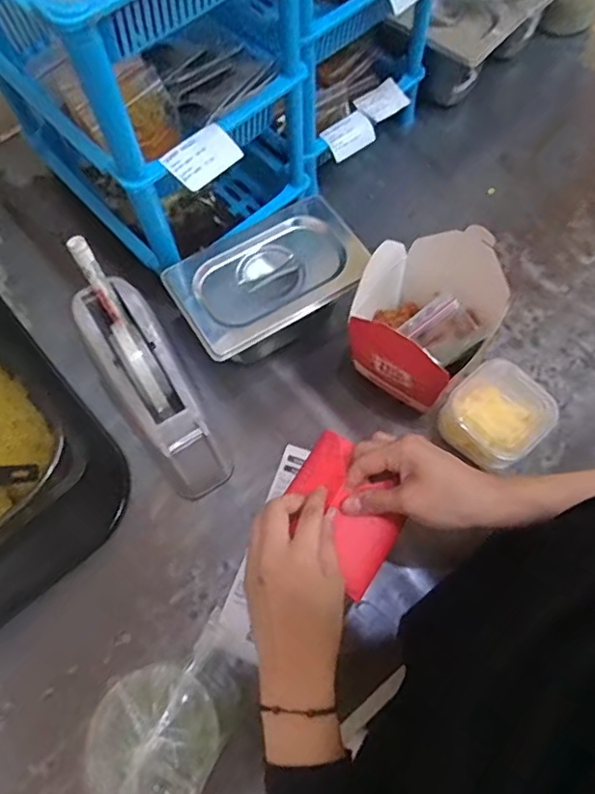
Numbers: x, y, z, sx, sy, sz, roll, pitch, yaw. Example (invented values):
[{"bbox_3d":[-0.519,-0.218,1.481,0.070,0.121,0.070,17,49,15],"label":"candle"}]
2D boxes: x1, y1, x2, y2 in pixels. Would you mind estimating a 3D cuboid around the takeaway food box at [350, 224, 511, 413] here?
[{"bbox_3d":[0.115,-0.059,0.519,0.101,0.156,0.108,28,72,13],"label":"takeaway food box"}]

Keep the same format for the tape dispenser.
[{"bbox_3d":[-0.132,-0.010,0.524,0.063,0.087,0.209,-30,83,-10],"label":"tape dispenser"}]

